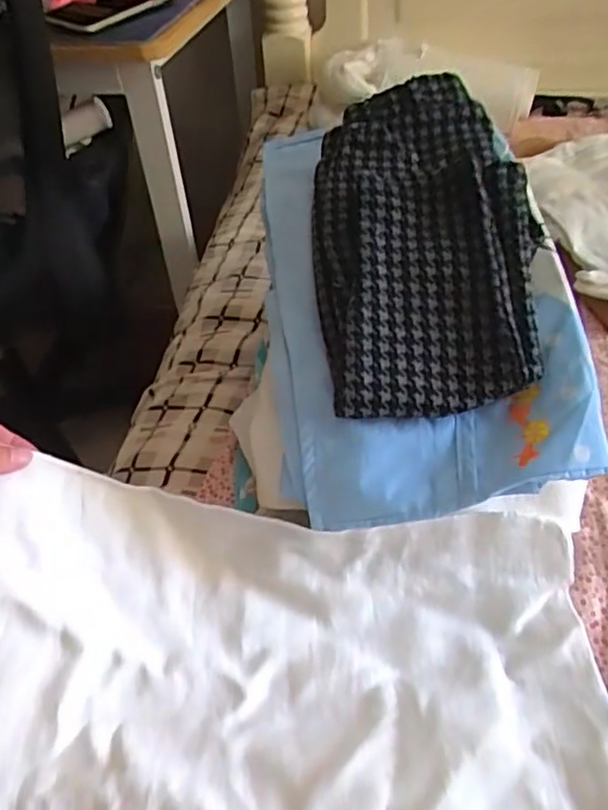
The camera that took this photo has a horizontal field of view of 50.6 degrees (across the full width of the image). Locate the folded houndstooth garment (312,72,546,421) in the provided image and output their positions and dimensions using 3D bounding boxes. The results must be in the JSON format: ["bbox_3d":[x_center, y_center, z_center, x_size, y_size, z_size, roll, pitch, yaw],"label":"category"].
[{"bbox_3d":[0.072,-0.117,0.421,0.136,0.034,0.248,-11,64,7],"label":"folded houndstooth garment"}]

